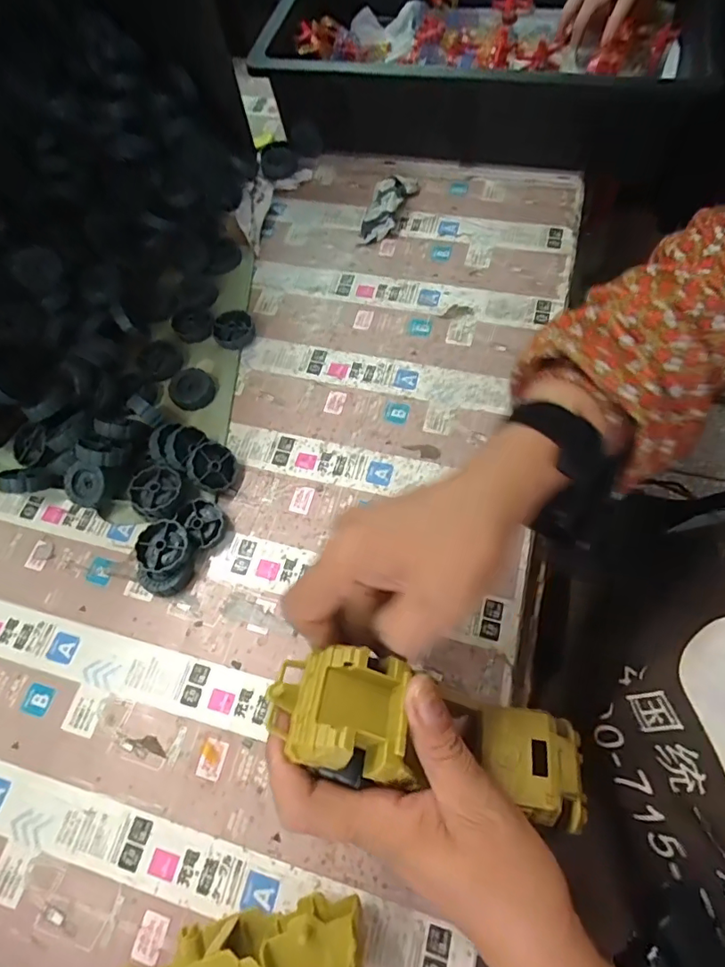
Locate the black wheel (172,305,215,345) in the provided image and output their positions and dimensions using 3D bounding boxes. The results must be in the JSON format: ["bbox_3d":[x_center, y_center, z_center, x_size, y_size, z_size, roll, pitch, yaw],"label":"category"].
[{"bbox_3d":[-0.160,-0.149,0.476,0.035,0.015,0.037,-1,66,3],"label":"black wheel"}]

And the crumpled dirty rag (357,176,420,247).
[{"bbox_3d":[0.023,-0.279,0.504,0.039,0.029,0.091,24,69,13],"label":"crumpled dirty rag"}]

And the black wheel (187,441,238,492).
[{"bbox_3d":[-0.119,-0.014,0.406,0.041,0.012,0.038,-5,82,-39],"label":"black wheel"}]

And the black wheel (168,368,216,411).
[{"bbox_3d":[-0.152,-0.085,0.451,0.038,0.011,0.039,-1,66,3],"label":"black wheel"}]

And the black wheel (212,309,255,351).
[{"bbox_3d":[-0.121,-0.144,0.476,0.038,0.016,0.036,-1,66,3],"label":"black wheel"}]

